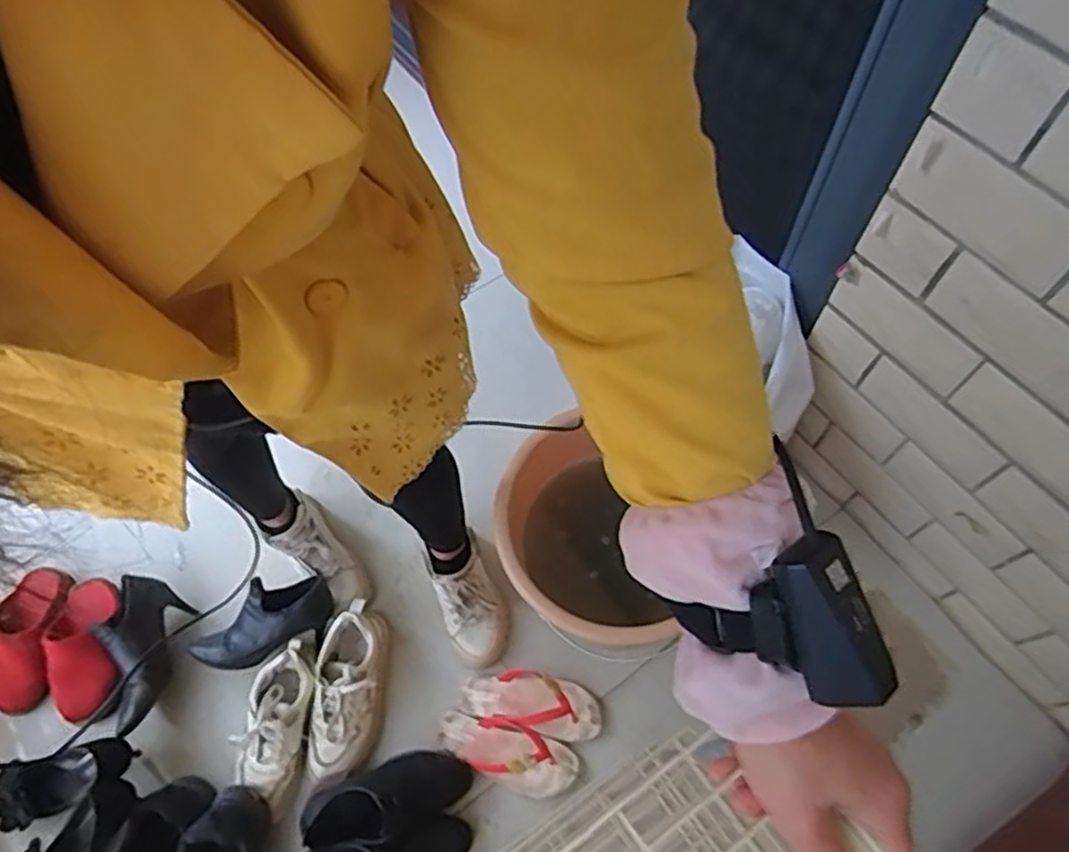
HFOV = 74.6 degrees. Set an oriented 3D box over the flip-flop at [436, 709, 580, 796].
[{"bbox_3d":[-0.047,0.514,1.102,0.231,0.041,0.085,14,65,9],"label":"flip-flop"}]

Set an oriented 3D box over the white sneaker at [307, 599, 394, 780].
[{"bbox_3d":[-0.302,0.424,1.134,0.113,0.094,0.260,-5,63,0],"label":"white sneaker"}]

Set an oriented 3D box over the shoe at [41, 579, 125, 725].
[{"bbox_3d":[-0.757,0.374,1.180,0.118,0.059,0.246,-23,65,-9],"label":"shoe"}]

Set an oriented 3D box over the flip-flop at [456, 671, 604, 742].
[{"bbox_3d":[-0.007,0.448,1.134,0.227,0.038,0.089,5,64,5],"label":"flip-flop"}]

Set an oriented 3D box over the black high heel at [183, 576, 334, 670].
[{"bbox_3d":[-0.459,0.323,1.159,0.238,0.071,0.109,-29,66,-11],"label":"black high heel"}]

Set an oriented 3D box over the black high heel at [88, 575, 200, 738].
[{"bbox_3d":[-0.665,0.376,1.165,0.121,0.082,0.240,7,64,6],"label":"black high heel"}]

